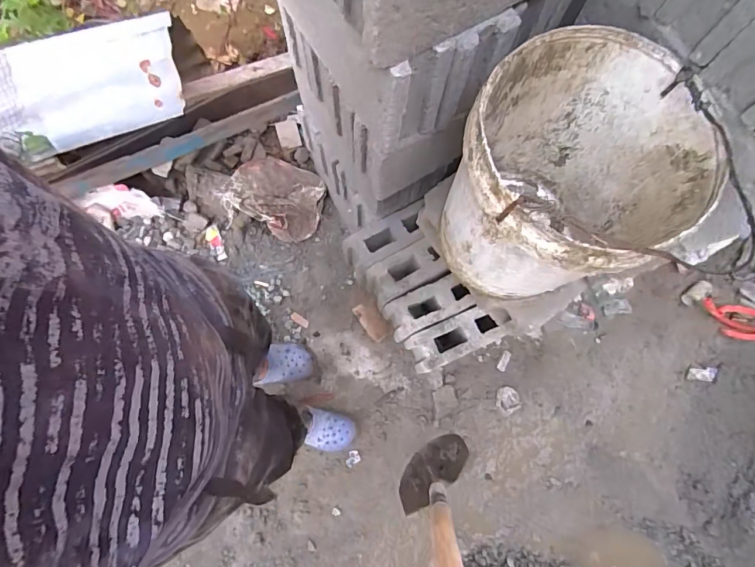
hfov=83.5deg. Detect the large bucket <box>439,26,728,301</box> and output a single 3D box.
[{"bbox_3d":[0.261,-0.141,0.653,0.291,0.324,0.297,0,77,-1],"label":"large bucket"}]

